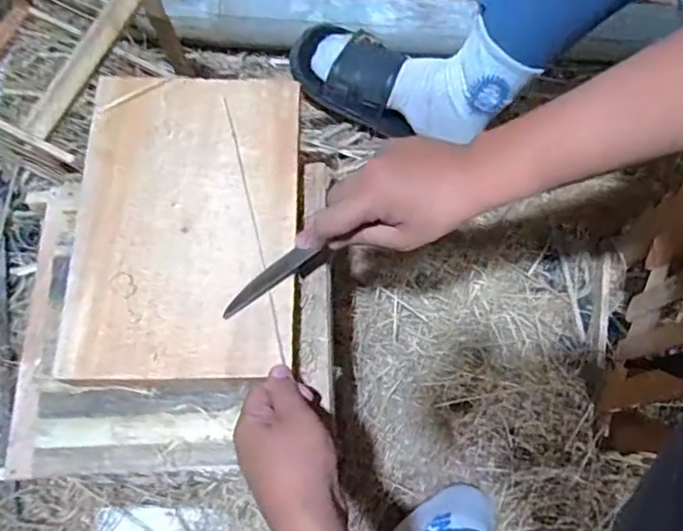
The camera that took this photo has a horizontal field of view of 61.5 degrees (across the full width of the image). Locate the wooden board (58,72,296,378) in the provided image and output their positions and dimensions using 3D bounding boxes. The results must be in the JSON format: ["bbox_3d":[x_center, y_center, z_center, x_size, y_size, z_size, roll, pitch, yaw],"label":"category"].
[{"bbox_3d":[-0.134,-0.044,0.505,0.188,0.011,0.283,1,71,-4],"label":"wooden board"}]

